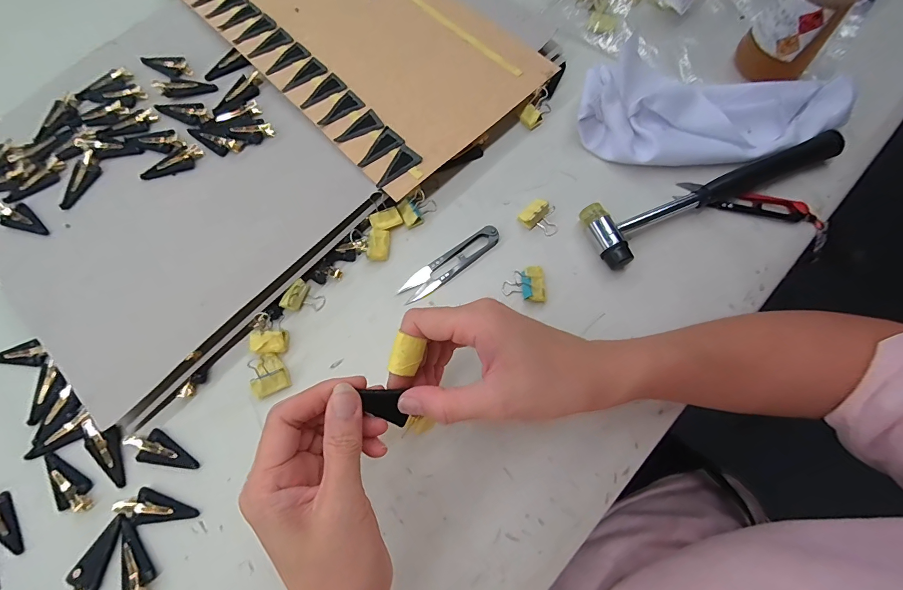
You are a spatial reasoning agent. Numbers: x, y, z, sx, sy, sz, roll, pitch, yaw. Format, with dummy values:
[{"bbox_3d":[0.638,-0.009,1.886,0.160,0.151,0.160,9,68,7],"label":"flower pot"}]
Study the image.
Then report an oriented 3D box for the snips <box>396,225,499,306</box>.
[{"bbox_3d":[-0.001,-0.029,0.354,0.102,0.009,0.023,-36,74,-9],"label":"snips"}]

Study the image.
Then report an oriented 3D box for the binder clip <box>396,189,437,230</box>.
[{"bbox_3d":[-0.032,-0.082,0.369,0.035,0.019,0.025,-27,73,-6],"label":"binder clip"}]

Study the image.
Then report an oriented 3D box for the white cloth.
[{"bbox_3d":[0.237,-0.164,0.371,0.228,0.039,0.114,17,74,8],"label":"white cloth"}]

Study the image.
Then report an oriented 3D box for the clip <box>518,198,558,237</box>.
[{"bbox_3d":[0.084,-0.073,0.358,0.033,0.020,0.034,-42,75,-10],"label":"clip"}]

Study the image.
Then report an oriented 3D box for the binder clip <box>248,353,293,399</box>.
[{"bbox_3d":[-0.153,0.066,0.329,0.029,0.013,0.033,-20,73,-4],"label":"binder clip"}]

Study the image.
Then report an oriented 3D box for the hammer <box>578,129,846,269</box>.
[{"bbox_3d":[0.230,-0.092,0.349,0.236,0.028,0.058,-23,73,-5],"label":"hammer"}]

